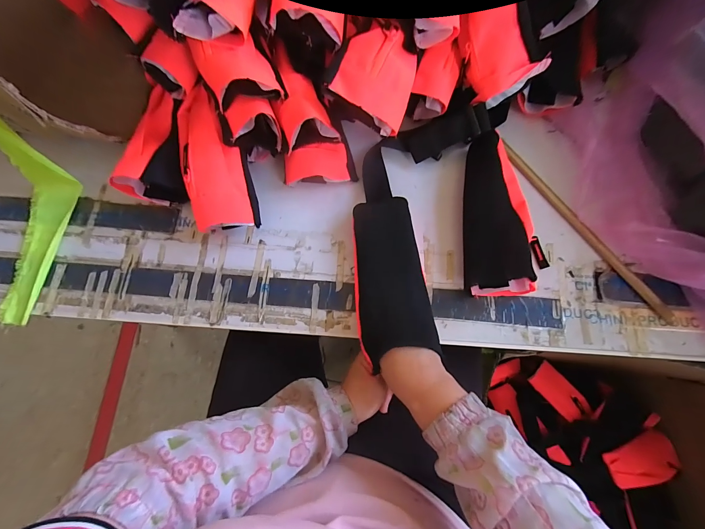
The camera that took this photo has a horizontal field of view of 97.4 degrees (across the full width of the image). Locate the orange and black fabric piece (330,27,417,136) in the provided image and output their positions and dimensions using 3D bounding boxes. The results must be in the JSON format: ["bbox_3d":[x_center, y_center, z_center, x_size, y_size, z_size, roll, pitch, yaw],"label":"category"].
[{"bbox_3d":[0.030,-0.234,0.394,0.090,0.069,0.093,17,74,7],"label":"orange and black fabric piece"}]

